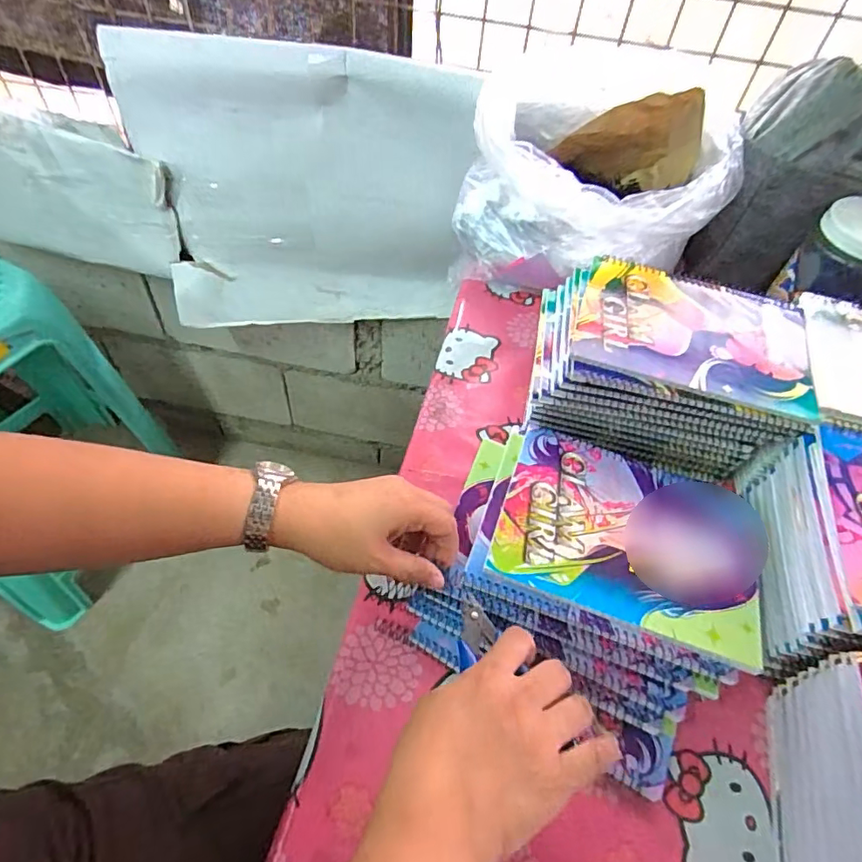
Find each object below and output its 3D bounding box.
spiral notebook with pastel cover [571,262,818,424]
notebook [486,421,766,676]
[{"bbox_3d":[0.232,-0.089,0.478,0.197,0.005,0.146,15,54,6],"label":"spiral notebook with pastel cover"},{"bbox_3d":[0.156,0.078,0.423,0.198,0.013,0.147,18,54,8],"label":"notebook"}]

